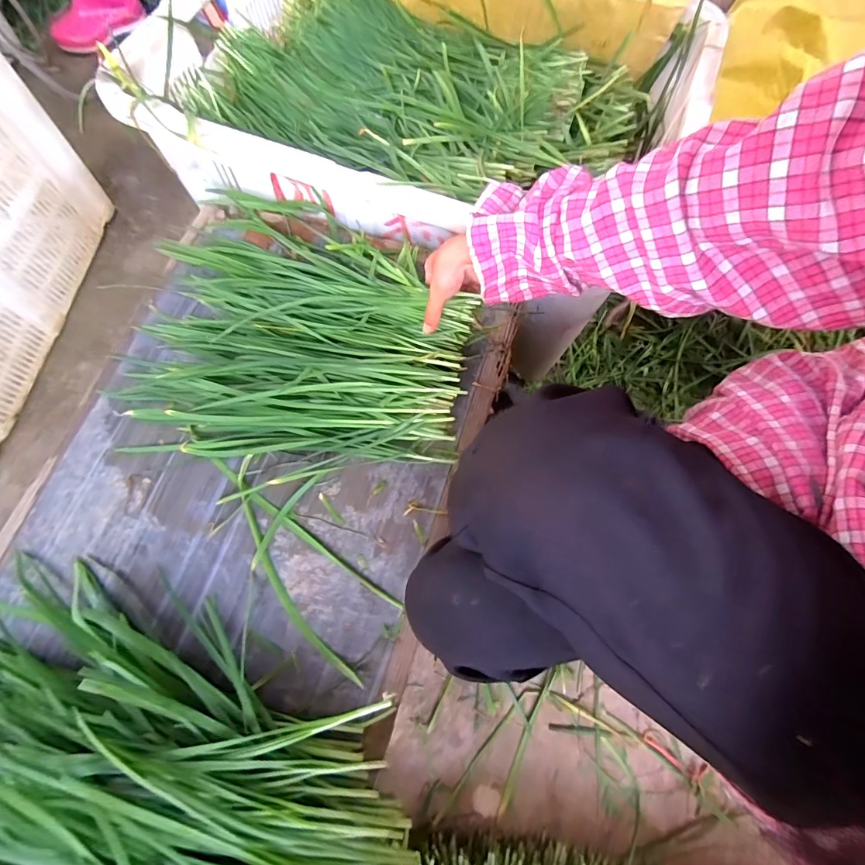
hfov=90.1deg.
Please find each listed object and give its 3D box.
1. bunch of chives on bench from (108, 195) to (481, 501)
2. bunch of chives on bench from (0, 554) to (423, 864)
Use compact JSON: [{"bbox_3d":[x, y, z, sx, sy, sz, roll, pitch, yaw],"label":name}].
[{"bbox_3d":[-0.133,-0.106,0.457,0.353,0.057,0.306,17,72,5],"label":"bunch of chives on bench"},{"bbox_3d":[-0.228,0.281,0.324,0.441,0.058,0.274,14,72,4],"label":"bunch of chives on bench"}]

